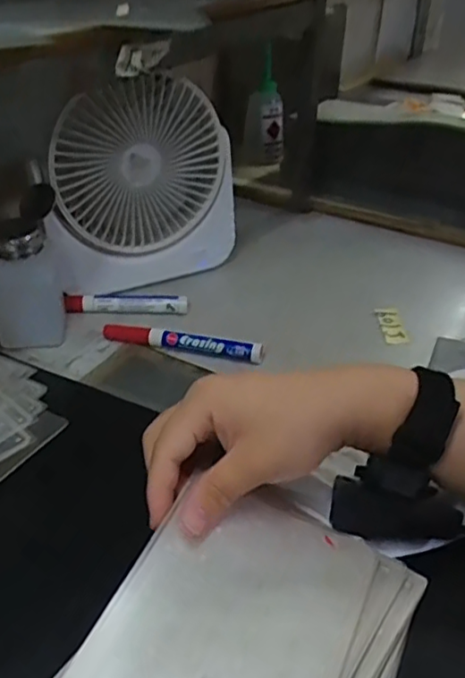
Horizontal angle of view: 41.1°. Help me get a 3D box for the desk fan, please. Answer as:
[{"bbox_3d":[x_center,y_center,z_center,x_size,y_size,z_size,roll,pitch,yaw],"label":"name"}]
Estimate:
[{"bbox_3d":[-0.086,-0.135,0.560,0.190,0.176,0.062,-21,39,-29],"label":"desk fan"}]

